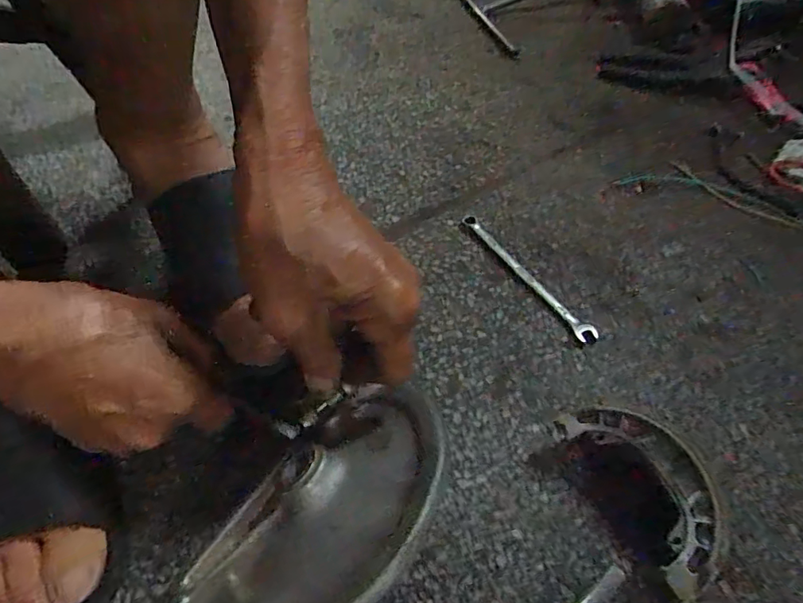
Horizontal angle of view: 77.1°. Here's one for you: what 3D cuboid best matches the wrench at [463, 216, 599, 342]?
[{"bbox_3d":[0.096,-0.020,0.389,0.014,0.007,0.138,-29,62,-20],"label":"wrench"}]

